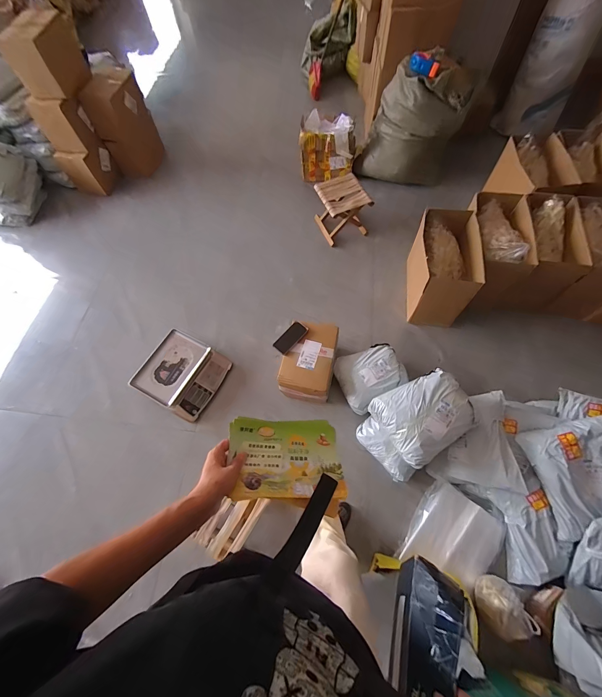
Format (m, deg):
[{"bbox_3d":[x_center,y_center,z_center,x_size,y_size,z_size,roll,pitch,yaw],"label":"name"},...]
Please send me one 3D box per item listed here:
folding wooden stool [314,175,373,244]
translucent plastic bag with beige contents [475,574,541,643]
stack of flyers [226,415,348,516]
[{"bbox_3d":[0.222,-0.780,1.707,0.254,0.249,0.258,-21,66,-7],"label":"folding wooden stool"},{"bbox_3d":[0.656,0.861,0.995,0.133,0.123,0.177,-27,67,-10],"label":"translucent plastic bag with beige contents"},{"bbox_3d":[-0.024,0.204,0.553,0.210,0.019,0.165,9,44,-18],"label":"stack of flyers"}]

